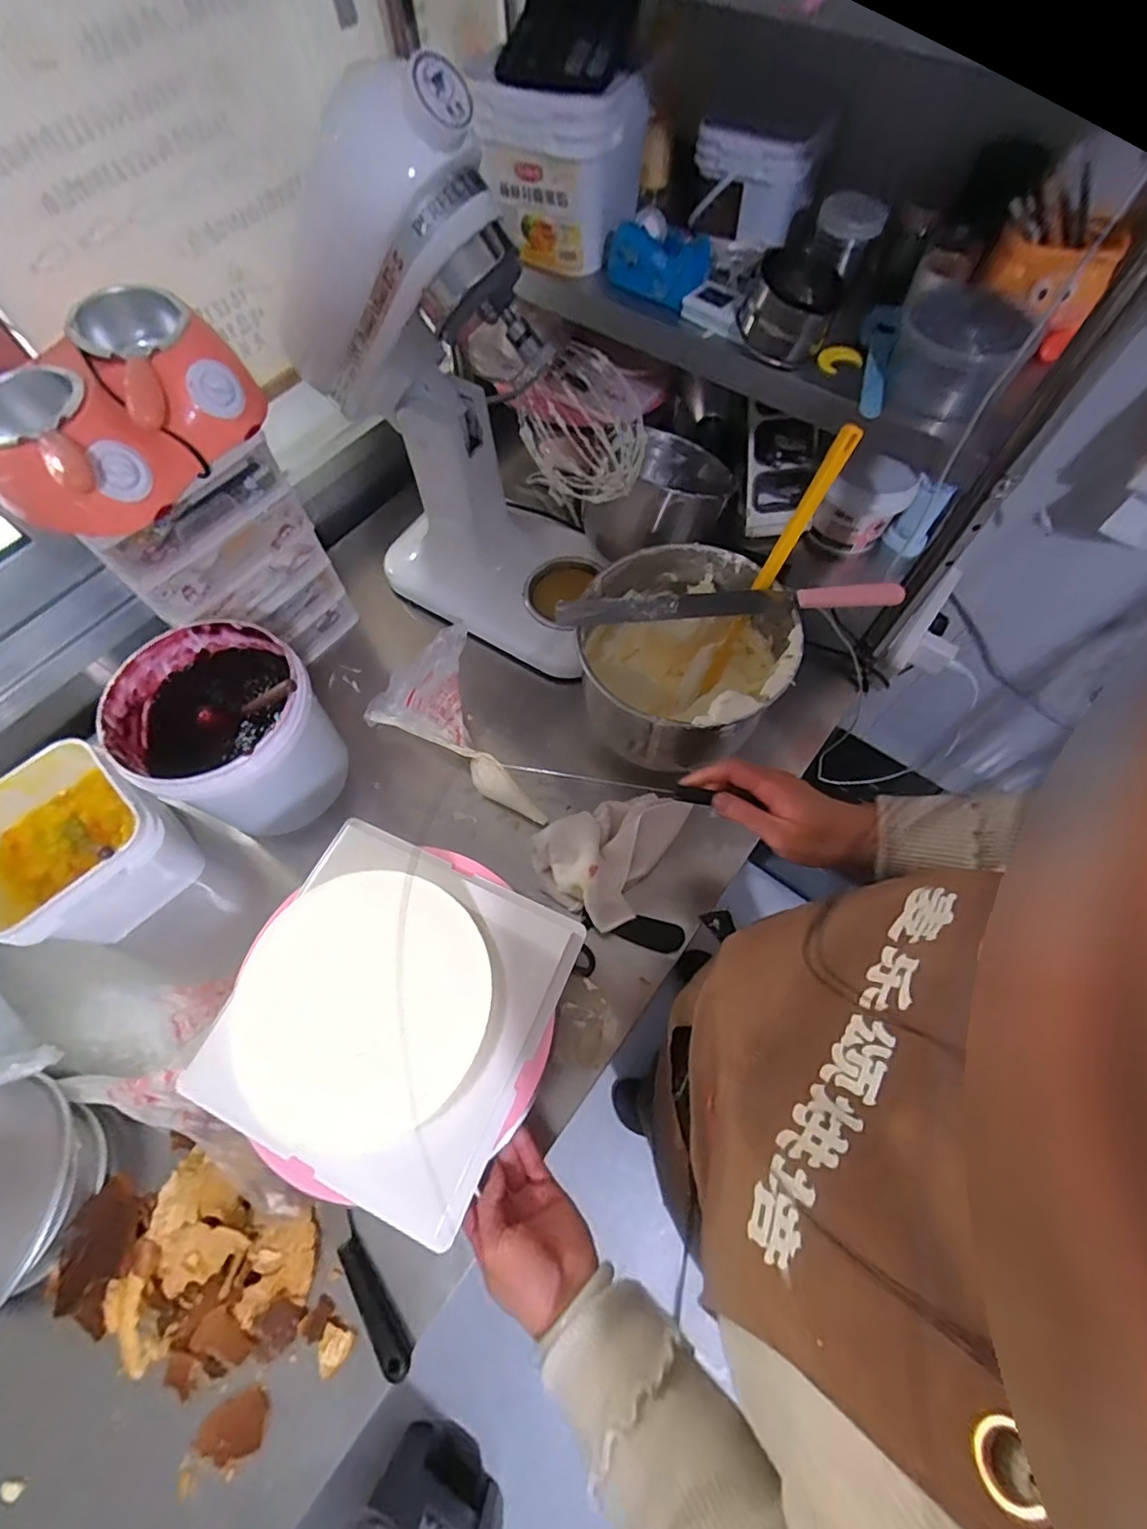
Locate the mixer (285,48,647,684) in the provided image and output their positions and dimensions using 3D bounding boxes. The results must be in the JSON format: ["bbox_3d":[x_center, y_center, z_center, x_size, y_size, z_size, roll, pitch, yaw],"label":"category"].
[{"bbox_3d":[-0.092,-0.365,0.648,0.332,0.486,0.202,31,69,14],"label":"mixer"}]

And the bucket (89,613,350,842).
[{"bbox_3d":[-0.382,-0.032,0.676,0.204,0.174,0.190,0,65,1],"label":"bucket"}]

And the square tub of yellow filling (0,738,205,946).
[{"bbox_3d":[-0.541,0.095,0.651,0.170,0.137,0.171,40,71,17],"label":"square tub of yellow filling"}]

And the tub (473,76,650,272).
[{"bbox_3d":[-0.008,-0.664,0.646,0.150,0.137,0.134,16,66,8],"label":"tub"}]

